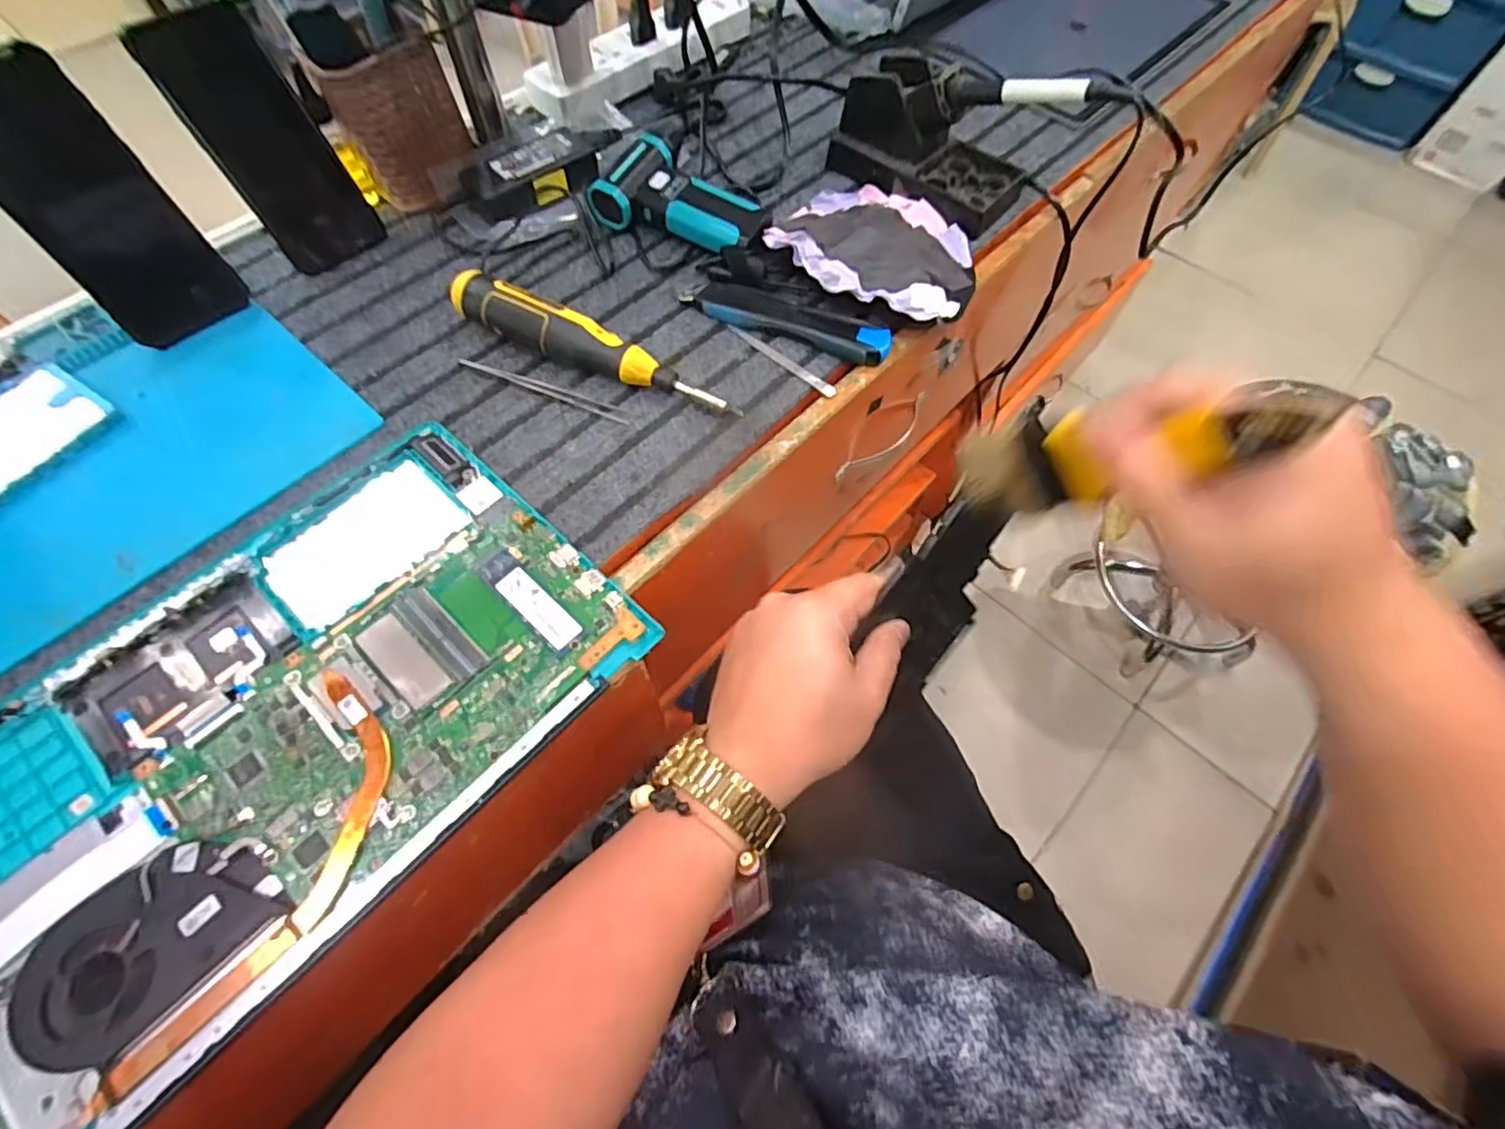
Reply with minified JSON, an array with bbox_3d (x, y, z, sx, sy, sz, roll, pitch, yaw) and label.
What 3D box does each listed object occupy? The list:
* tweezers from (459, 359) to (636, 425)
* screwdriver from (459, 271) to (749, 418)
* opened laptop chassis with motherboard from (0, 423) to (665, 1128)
[{"bbox_3d":[-0.148,-0.126,0.457,0.136,0.004,0.012,21,64,10],"label":"tweezers"},{"bbox_3d":[-0.116,-0.153,0.451,0.220,0.035,0.032,26,65,12],"label":"screwdriver"},{"bbox_3d":[-0.254,0.087,0.340,0.212,0.015,0.361,39,68,18],"label":"opened laptop chassis with motherboard"}]

